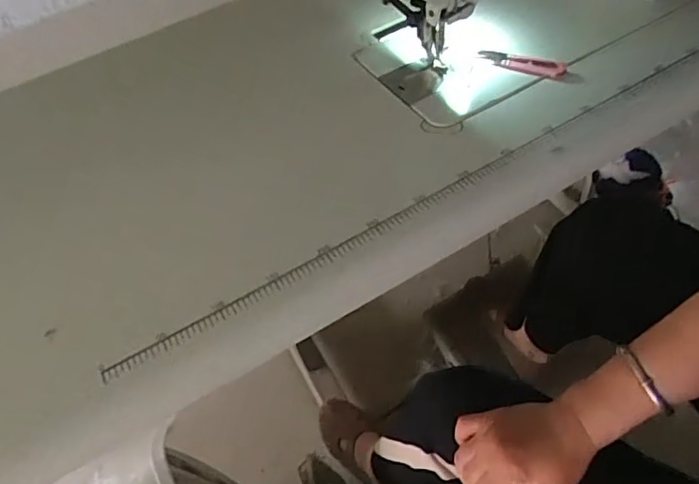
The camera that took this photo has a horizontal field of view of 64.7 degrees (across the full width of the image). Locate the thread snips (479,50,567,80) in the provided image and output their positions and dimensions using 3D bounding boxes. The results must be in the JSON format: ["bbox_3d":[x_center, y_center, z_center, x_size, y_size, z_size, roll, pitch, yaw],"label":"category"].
[{"bbox_3d":[0.190,-0.200,0.608,0.095,0.020,0.021,28,55,21],"label":"thread snips"}]

